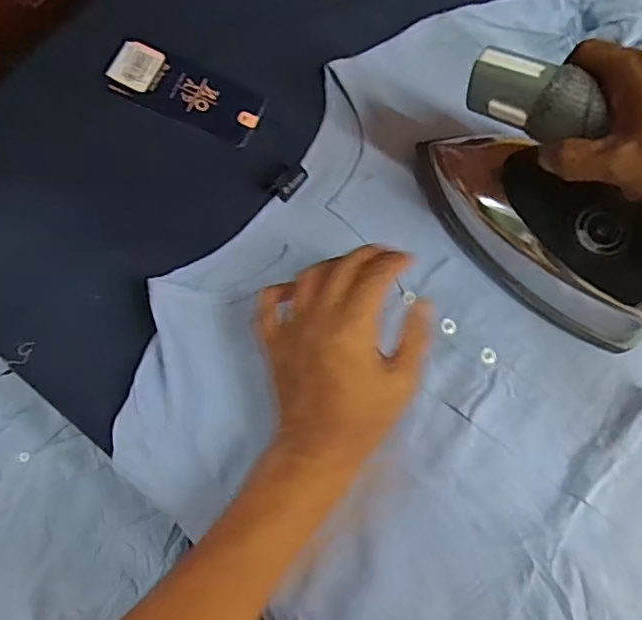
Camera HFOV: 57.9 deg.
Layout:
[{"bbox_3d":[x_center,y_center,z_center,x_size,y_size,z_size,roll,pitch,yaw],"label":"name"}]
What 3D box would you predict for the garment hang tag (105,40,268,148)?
[{"bbox_3d":[-0.104,-0.164,0.437,0.121,0.004,0.045,24,77,7],"label":"garment hang tag"}]

